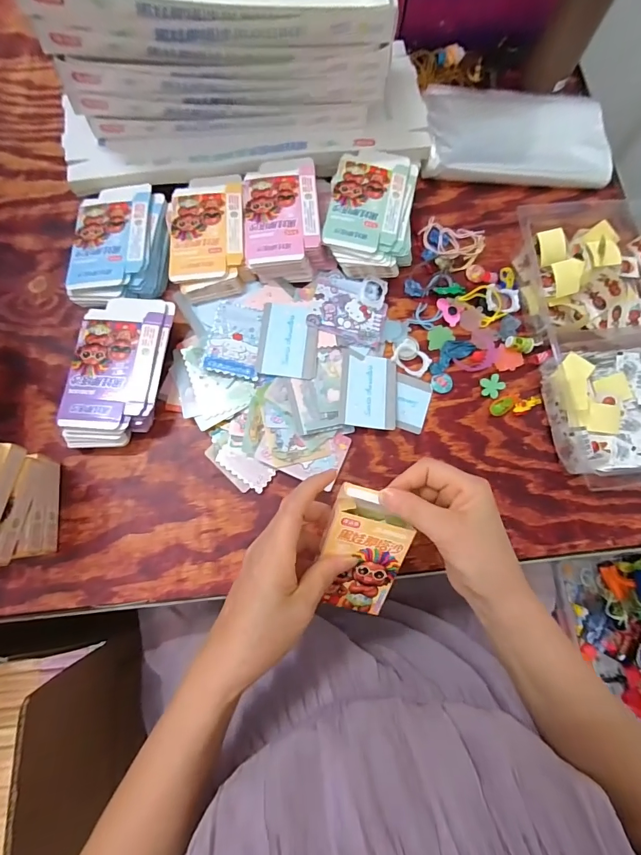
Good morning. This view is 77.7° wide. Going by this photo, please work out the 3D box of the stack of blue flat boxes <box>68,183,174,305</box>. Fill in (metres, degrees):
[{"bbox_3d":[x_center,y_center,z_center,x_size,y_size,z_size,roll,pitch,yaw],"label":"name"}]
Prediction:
[{"bbox_3d":[-0.232,-0.211,0.468,0.102,0.041,0.154,-1,76,-2],"label":"stack of blue flat boxes"}]

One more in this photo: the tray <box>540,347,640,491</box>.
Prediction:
[{"bbox_3d":[0.368,-0.019,0.431,0.228,0.049,0.155,-6,76,-3],"label":"tray"}]

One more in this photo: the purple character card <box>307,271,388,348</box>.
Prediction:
[{"bbox_3d":[0.035,-0.140,0.470,0.088,0.007,0.082,15,73,-6],"label":"purple character card"}]

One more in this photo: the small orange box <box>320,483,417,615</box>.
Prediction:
[{"bbox_3d":[0.036,0.104,0.331,0.066,0.015,0.108,15,104,-5],"label":"small orange box"}]

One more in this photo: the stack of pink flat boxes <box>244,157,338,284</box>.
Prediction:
[{"bbox_3d":[-0.040,-0.250,0.477,0.101,0.036,0.150,-5,76,-3],"label":"stack of pink flat boxes"}]

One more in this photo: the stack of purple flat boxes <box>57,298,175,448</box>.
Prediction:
[{"bbox_3d":[-0.215,-0.059,0.428,0.096,0.039,0.166,7,76,0],"label":"stack of purple flat boxes"}]

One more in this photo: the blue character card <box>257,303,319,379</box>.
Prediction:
[{"bbox_3d":[-0.035,-0.098,0.447,0.062,0.004,0.087,4,75,-5],"label":"blue character card"}]

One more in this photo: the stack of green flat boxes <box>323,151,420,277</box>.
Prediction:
[{"bbox_3d":[0.064,-0.261,0.488,0.107,0.038,0.159,8,76,0],"label":"stack of green flat boxes"}]

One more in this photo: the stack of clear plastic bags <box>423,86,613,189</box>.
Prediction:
[{"bbox_3d":[0.260,-0.397,0.534,0.240,0.029,0.145,1,76,-1],"label":"stack of clear plastic bags"}]

